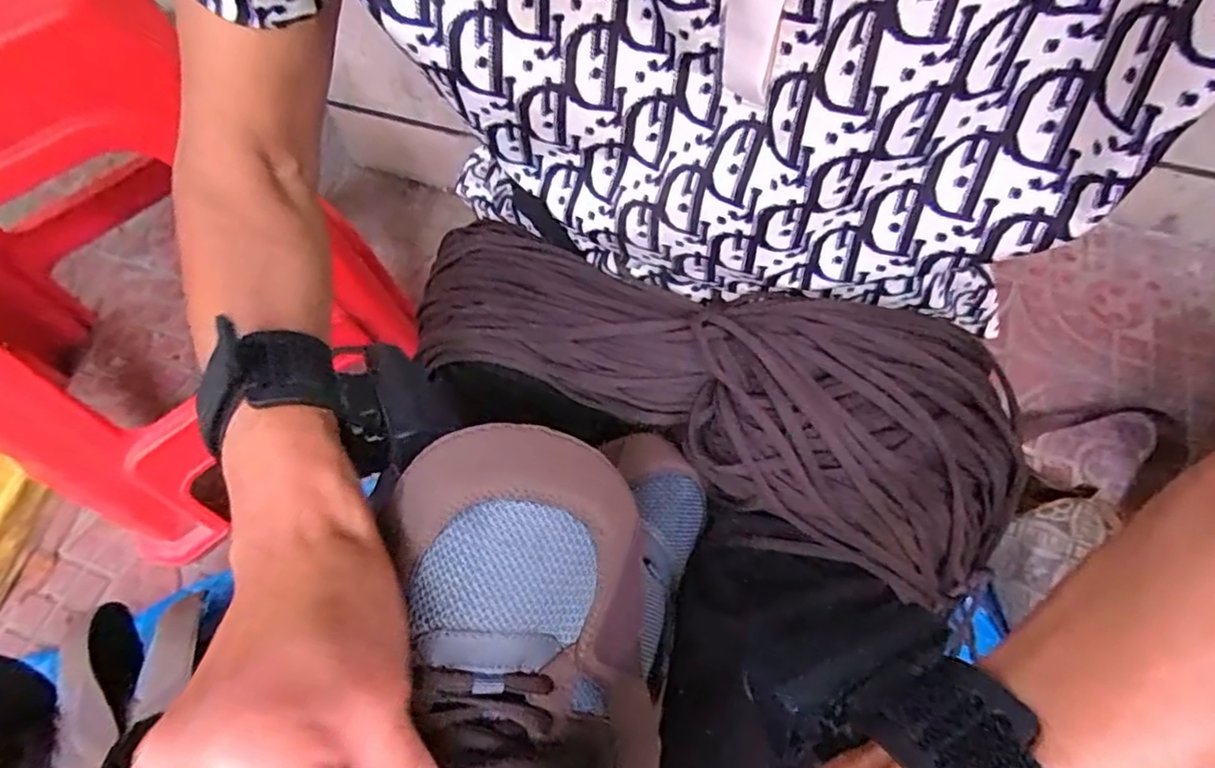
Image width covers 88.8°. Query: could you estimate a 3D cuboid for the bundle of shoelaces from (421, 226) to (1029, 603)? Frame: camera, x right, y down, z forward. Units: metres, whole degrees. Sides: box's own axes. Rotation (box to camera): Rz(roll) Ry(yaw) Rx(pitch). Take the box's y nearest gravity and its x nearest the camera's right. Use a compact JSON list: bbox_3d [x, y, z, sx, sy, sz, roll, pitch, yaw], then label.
[{"bbox_3d":[0.047,-0.010,0.348,0.349,0.077,0.132,23,63,13],"label":"bundle of shoelaces"}]

